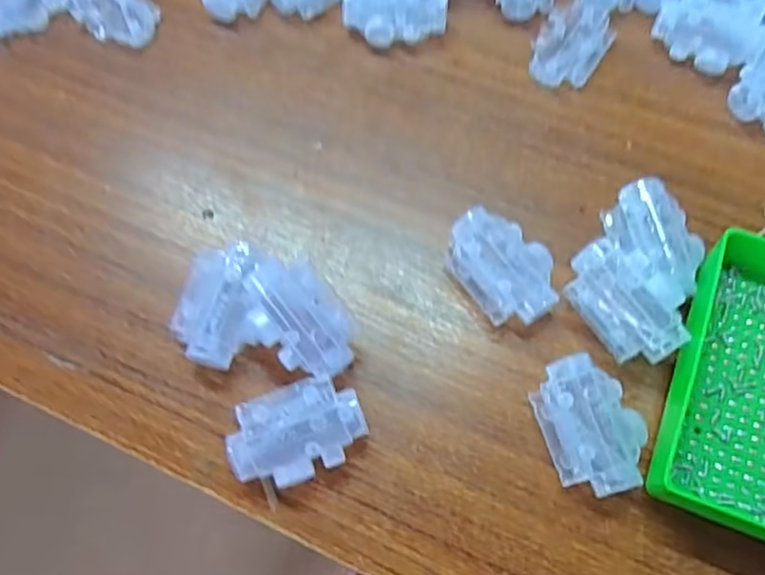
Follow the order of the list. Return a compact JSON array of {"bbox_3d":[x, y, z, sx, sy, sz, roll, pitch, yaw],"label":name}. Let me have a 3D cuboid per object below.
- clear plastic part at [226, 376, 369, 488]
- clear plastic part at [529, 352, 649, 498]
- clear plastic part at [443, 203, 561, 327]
[{"bbox_3d":[-0.044,0.076,0.340,0.069,0.029,0.044,-18,70,-6],"label":"clear plastic part"},{"bbox_3d":[0.108,0.071,0.340,0.047,0.027,0.068,-14,70,-4],"label":"clear plastic part"},{"bbox_3d":[0.069,-0.013,0.373,0.046,0.028,0.069,-34,72,-11],"label":"clear plastic part"}]

